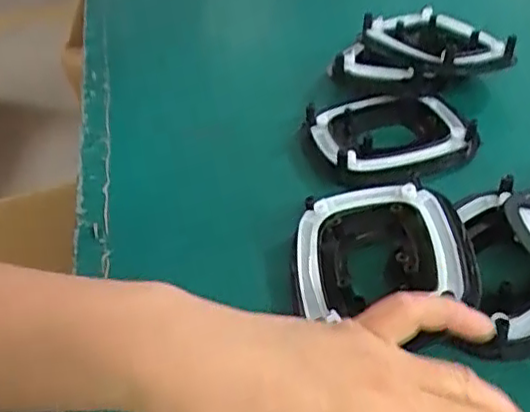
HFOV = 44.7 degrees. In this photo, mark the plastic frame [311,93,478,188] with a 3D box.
[{"bbox_3d":[0.087,-0.048,0.432,0.101,0.023,0.092,-16,42,-9],"label":"plastic frame"}]

